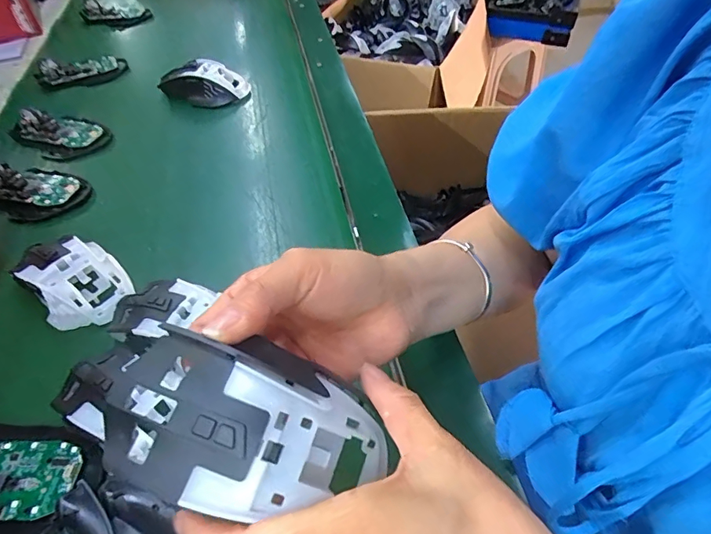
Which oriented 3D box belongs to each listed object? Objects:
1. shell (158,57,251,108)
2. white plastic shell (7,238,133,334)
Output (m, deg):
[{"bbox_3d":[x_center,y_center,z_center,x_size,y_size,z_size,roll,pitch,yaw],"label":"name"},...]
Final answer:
[{"bbox_3d":[-0.197,-0.234,0.589,0.109,0.044,0.066,7,48,8],"label":"shell"},{"bbox_3d":[-0.226,0.012,0.371,0.089,0.040,0.065,36,58,29],"label":"white plastic shell"}]

